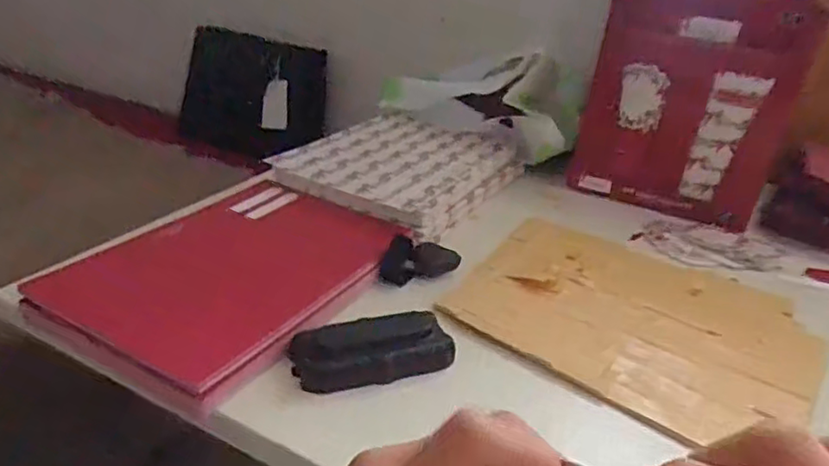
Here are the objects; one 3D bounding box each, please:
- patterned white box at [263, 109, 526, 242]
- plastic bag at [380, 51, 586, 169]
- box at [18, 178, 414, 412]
[{"bbox_3d":[-0.009,-0.078,0.703,0.191,0.029,0.253,20,30,24],"label":"patterned white box"},{"bbox_3d":[0.085,-0.164,0.780,0.236,0.131,0.097,21,28,25],"label":"plastic bag"},{"bbox_3d":[-0.140,0.022,0.499,0.182,0.019,0.280,19,27,21],"label":"box"}]

